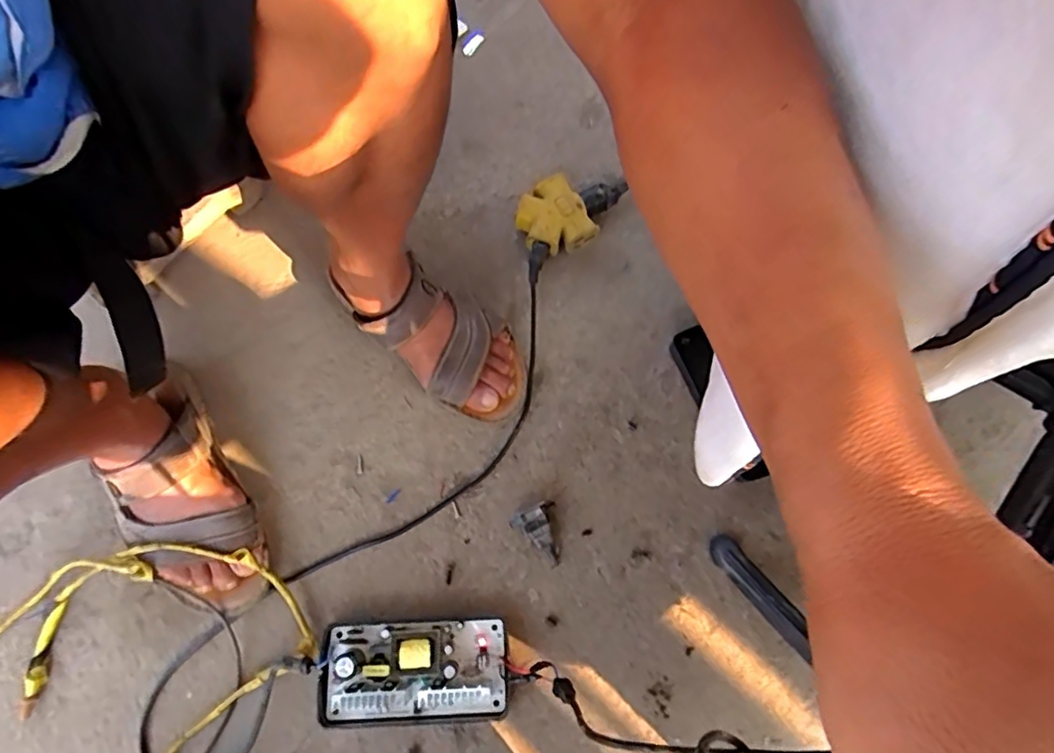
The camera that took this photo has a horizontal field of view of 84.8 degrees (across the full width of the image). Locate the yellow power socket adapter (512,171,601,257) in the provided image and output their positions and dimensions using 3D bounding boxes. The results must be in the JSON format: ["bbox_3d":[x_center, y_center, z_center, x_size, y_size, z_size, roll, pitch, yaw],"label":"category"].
[{"bbox_3d":[0.028,-0.187,0.676,0.080,0.051,0.084,-21,75,-8],"label":"yellow power socket adapter"}]

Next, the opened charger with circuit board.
[{"bbox_3d":[-0.107,0.278,0.544,0.175,0.045,0.092,-1,73,-2],"label":"opened charger with circuit board"}]

